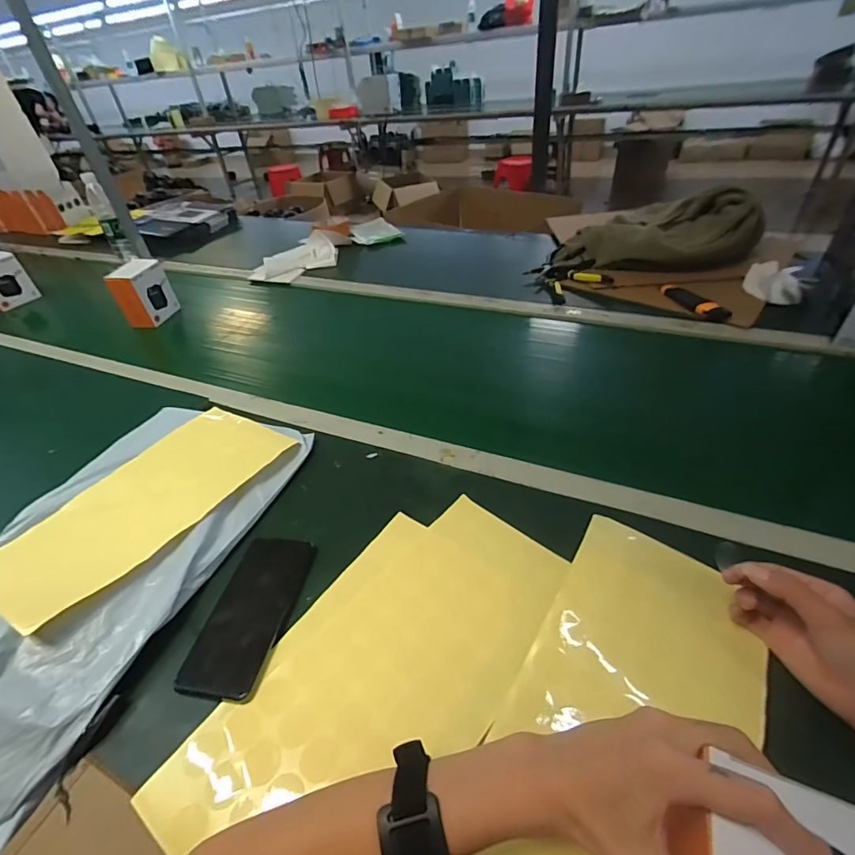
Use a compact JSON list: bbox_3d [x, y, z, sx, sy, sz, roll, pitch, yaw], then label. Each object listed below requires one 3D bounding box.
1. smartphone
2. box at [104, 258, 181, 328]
[{"bbox_3d":[-0.170,0.175,0.421,0.075,0.011,0.150,10,45,5],"label":"smartphone"},{"bbox_3d":[-0.628,-0.293,0.966,0.073,0.119,0.102,2,40,12],"label":"box"}]

